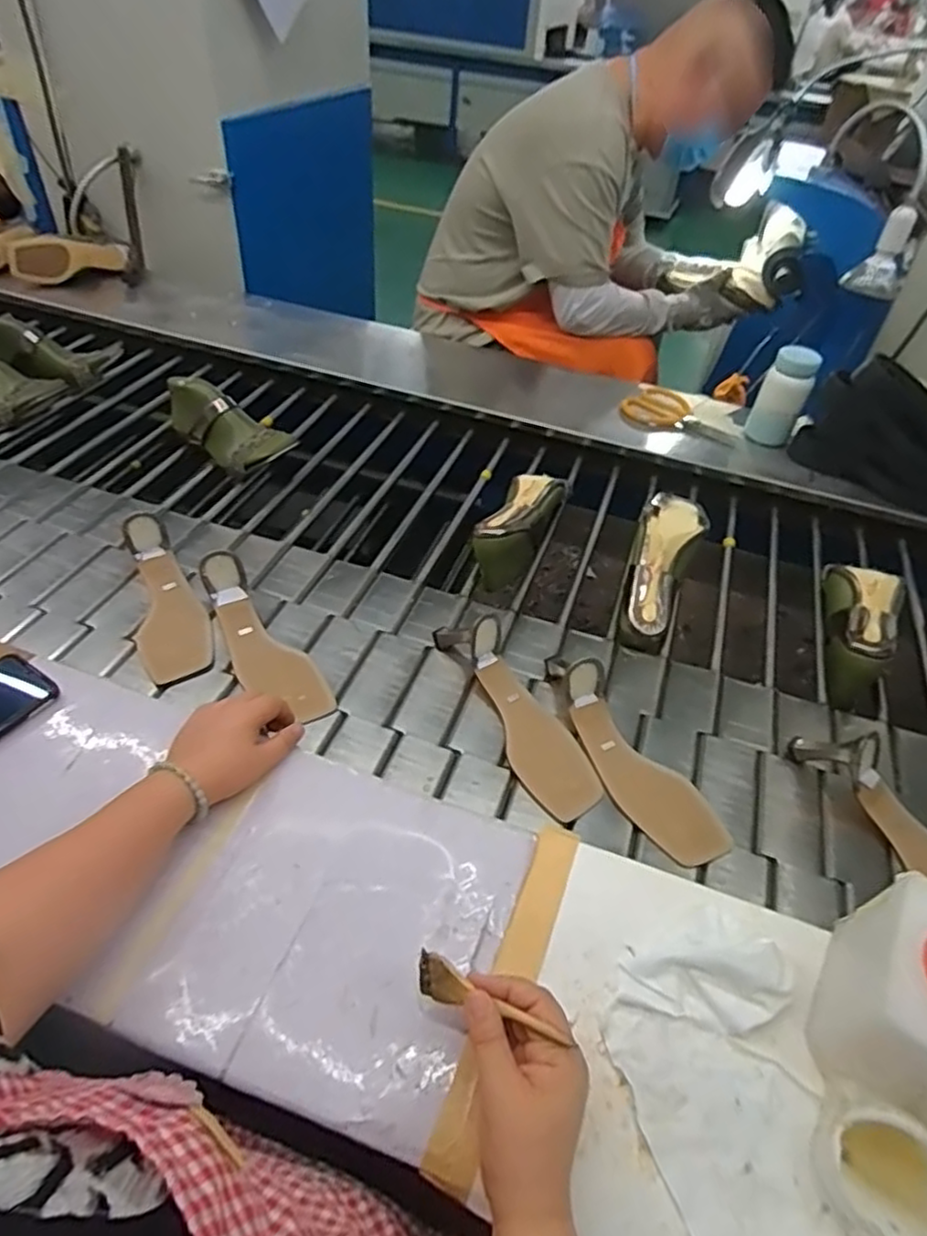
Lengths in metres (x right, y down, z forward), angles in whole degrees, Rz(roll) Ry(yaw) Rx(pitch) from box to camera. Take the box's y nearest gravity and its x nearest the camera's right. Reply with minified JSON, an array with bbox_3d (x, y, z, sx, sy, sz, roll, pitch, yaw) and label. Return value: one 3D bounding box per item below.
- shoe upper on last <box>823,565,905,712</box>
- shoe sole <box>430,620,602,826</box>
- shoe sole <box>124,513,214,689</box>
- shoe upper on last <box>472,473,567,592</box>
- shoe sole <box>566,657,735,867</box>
[{"bbox_3d":[0.473,0.014,0.820,0.081,0.077,0.204,22,46,15],"label":"shoe upper on last"},{"bbox_3d":[0.059,0.085,0.712,0.075,0.058,0.257,-16,49,-22],"label":"shoe sole"},{"bbox_3d":[-0.345,-0.027,0.777,0.081,0.064,0.214,-17,49,-23],"label":"shoe sole"},{"bbox_3d":[0.072,-0.125,0.921,0.075,0.093,0.188,27,52,19],"label":"shoe upper on last"},{"bbox_3d":[0.178,0.138,0.670,0.077,0.060,0.210,-18,50,-24],"label":"shoe sole"}]

